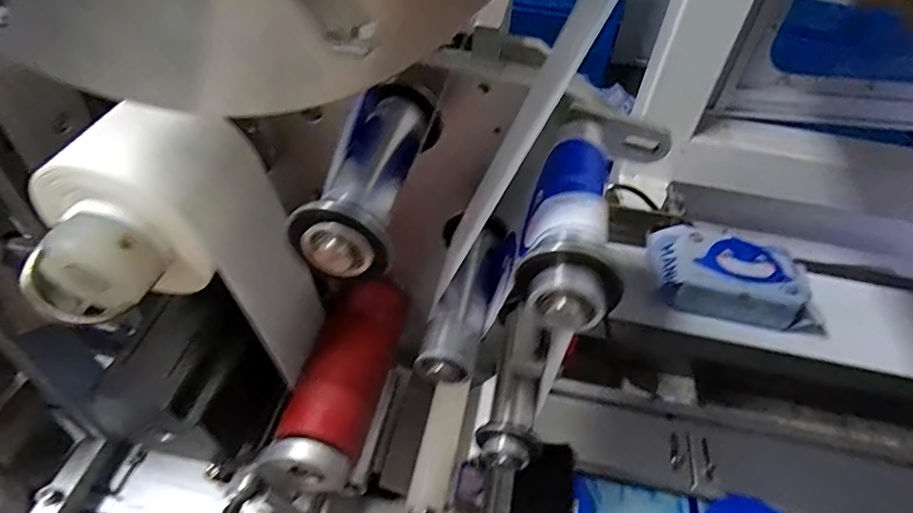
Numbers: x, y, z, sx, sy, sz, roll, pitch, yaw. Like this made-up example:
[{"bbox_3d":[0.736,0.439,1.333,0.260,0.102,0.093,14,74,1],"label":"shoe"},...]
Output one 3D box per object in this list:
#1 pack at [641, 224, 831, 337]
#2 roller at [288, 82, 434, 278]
[{"bbox_3d":[0.380,0.024,0.724,0.218,0.060,0.123,10,47,5],"label":"pack"},{"bbox_3d":[-0.039,-0.040,0.248,0.036,0.029,0.107,10,47,5],"label":"roller"}]

